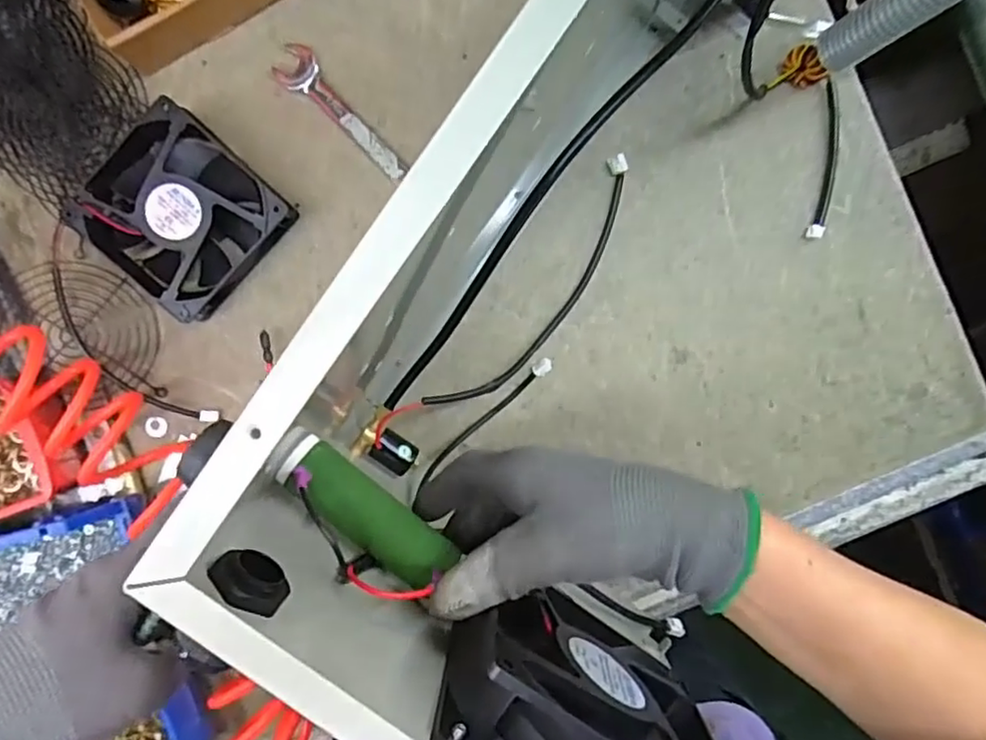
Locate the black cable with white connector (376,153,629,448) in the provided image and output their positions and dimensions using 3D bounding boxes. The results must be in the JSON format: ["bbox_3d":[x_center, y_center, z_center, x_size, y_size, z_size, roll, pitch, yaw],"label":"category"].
[{"bbox_3d":[0.027,-0.039,0.492,0.288,0.022,0.070,-50,125,-10],"label":"black cable with white connector"}]

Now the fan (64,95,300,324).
[{"bbox_3d":[-0.240,-0.121,0.489,0.115,0.043,0.123,42,93,-2],"label":"fan"}]

